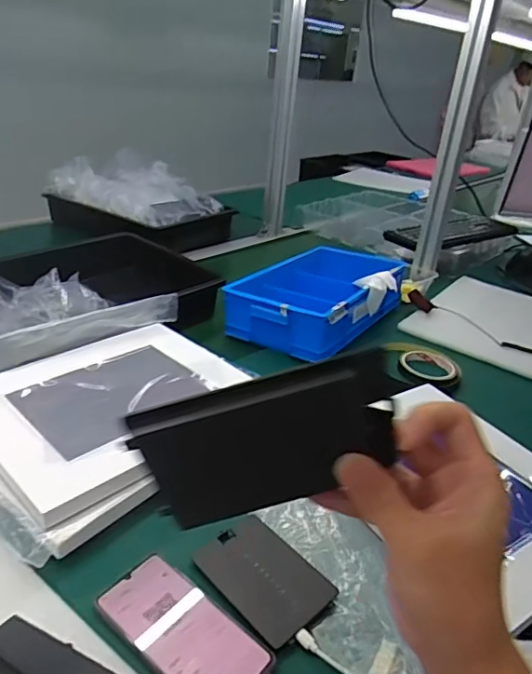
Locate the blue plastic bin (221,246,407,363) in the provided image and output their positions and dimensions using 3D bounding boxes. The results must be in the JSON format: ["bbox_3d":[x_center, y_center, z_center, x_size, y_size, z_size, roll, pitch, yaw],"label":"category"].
[{"bbox_3d":[0.101,-0.082,0.984,0.232,0.090,0.352,21,31,26],"label":"blue plastic bin"}]

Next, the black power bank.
[{"bbox_3d":[-0.002,0.222,0.497,0.084,0.007,0.120,-20,38,-40],"label":"black power bank"}]

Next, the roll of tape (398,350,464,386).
[{"bbox_3d":[0.264,0.052,0.859,0.092,0.022,0.090,5,28,-3],"label":"roll of tape"}]

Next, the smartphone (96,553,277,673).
[{"bbox_3d":[-0.069,0.243,0.443,0.151,0.011,0.069,26,34,32],"label":"smartphone"}]

